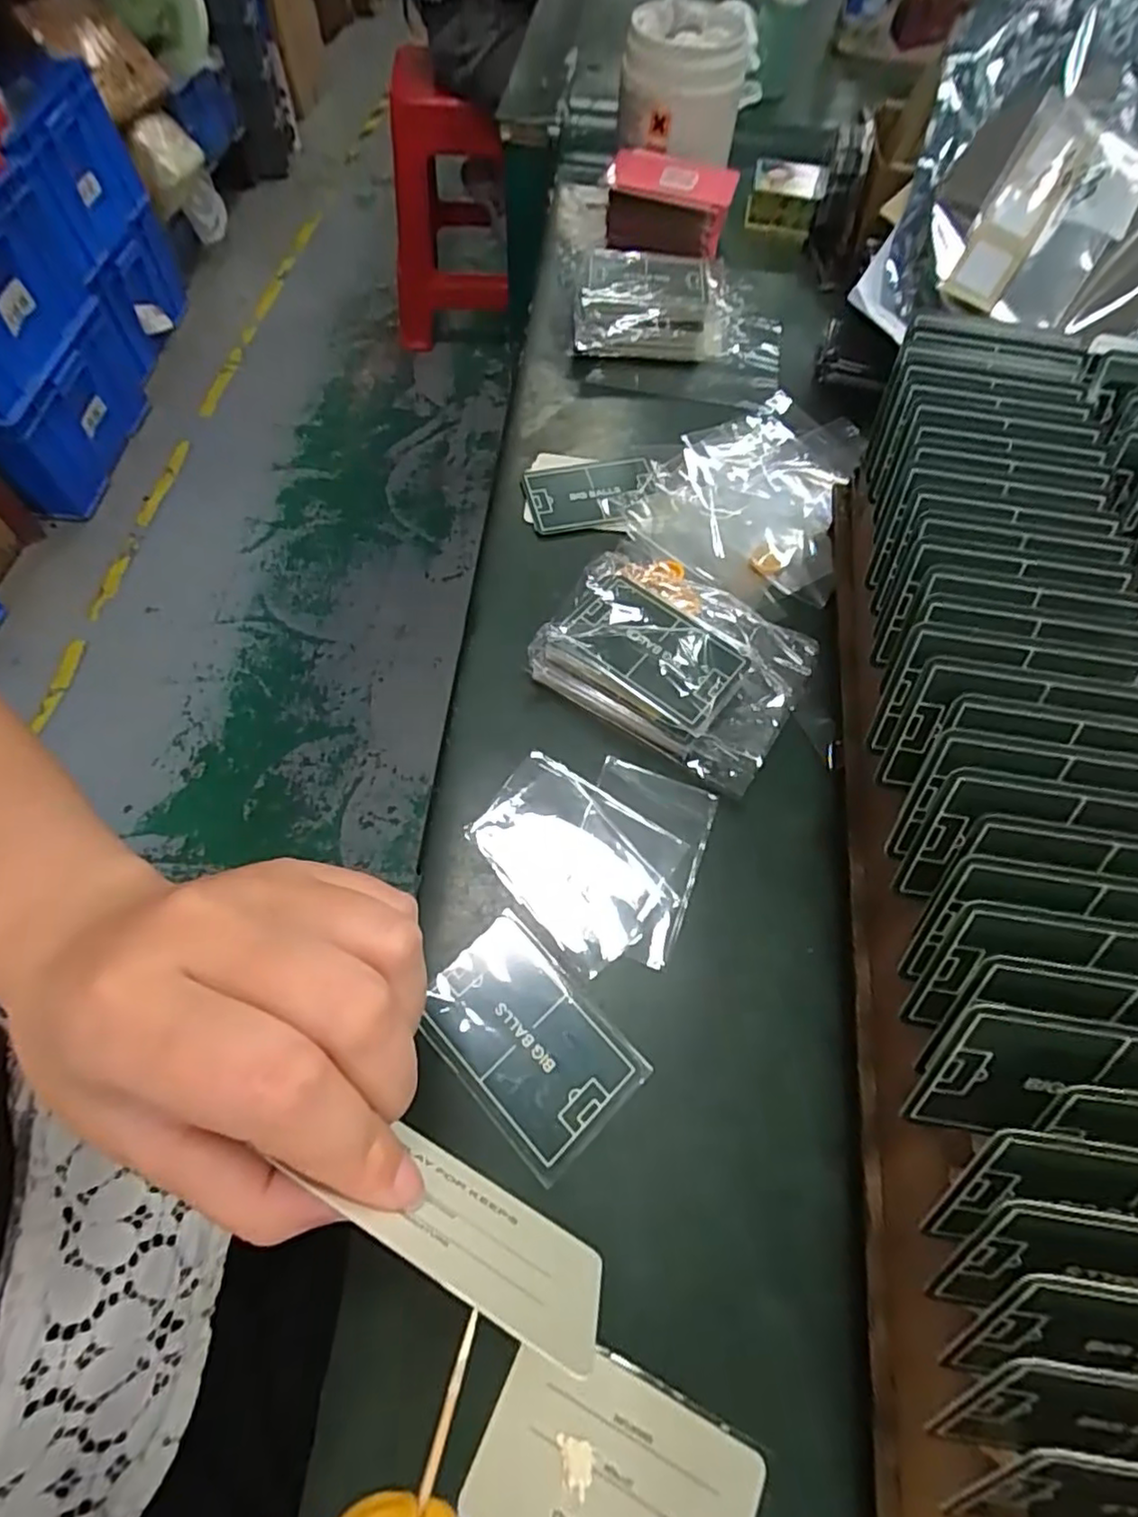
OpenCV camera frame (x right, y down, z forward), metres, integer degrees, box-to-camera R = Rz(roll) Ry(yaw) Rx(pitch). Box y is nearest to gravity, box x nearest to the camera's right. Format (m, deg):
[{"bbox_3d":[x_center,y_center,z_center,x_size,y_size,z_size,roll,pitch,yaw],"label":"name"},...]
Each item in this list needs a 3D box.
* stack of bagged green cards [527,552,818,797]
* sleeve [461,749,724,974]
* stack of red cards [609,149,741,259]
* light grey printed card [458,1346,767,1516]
[{"bbox_3d":[0.055,-0.054,0.327,0.122,0.031,0.097,31,66,12],"label":"stack of bagged green cards"},{"bbox_3d":[0.009,0.042,0.296,0.098,0.011,0.093,21,64,7],"label":"sleeve"},{"bbox_3d":[0.078,-0.432,0.512,0.098,0.050,0.066,7,63,0],"label":"stack of red cards"},{"bbox_3d":[0.014,0.228,0.202,0.084,0.006,0.054,24,65,9],"label":"light grey printed card"}]

